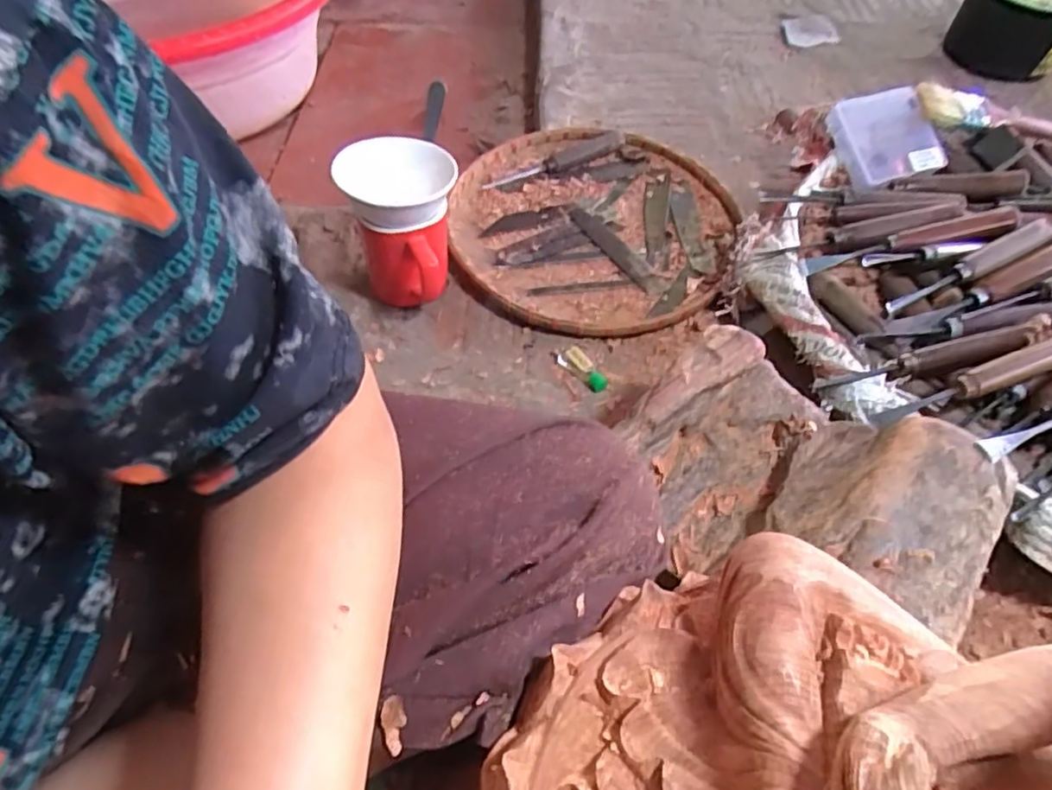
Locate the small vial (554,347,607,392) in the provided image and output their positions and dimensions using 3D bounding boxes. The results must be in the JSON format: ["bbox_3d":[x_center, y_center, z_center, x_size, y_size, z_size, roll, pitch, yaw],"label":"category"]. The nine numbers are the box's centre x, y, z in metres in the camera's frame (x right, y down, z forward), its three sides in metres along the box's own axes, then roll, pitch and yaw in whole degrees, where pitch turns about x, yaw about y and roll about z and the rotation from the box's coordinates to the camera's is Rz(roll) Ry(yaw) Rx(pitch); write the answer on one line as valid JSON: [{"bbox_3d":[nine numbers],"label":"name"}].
[{"bbox_3d":[0.049,-0.022,0.542,0.049,0.012,0.019,36,62,24],"label":"small vial"}]

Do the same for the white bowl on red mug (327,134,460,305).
[{"bbox_3d":[-0.103,-0.142,0.568,0.091,0.137,0.106,-3,54,-2],"label":"white bowl on red mug"}]

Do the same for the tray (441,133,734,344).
[{"bbox_3d":[0.063,-0.170,0.654,0.279,0.037,0.298,0,54,0],"label":"tray"}]

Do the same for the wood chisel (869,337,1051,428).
[{"bbox_3d":[0.307,-0.012,0.425,0.174,0.015,0.018,-18,56,-14],"label":"wood chisel"}]

